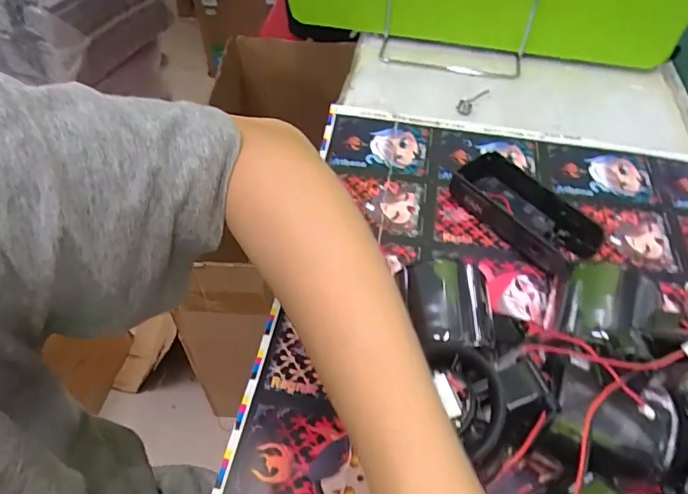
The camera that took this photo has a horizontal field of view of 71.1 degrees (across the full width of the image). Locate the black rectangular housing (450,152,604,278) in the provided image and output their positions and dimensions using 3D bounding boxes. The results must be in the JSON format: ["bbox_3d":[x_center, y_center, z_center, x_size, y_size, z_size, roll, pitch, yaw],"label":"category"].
[{"bbox_3d":[0.130,-0.026,0.349,0.047,0.027,0.103,-31,59,-26],"label":"black rectangular housing"}]

